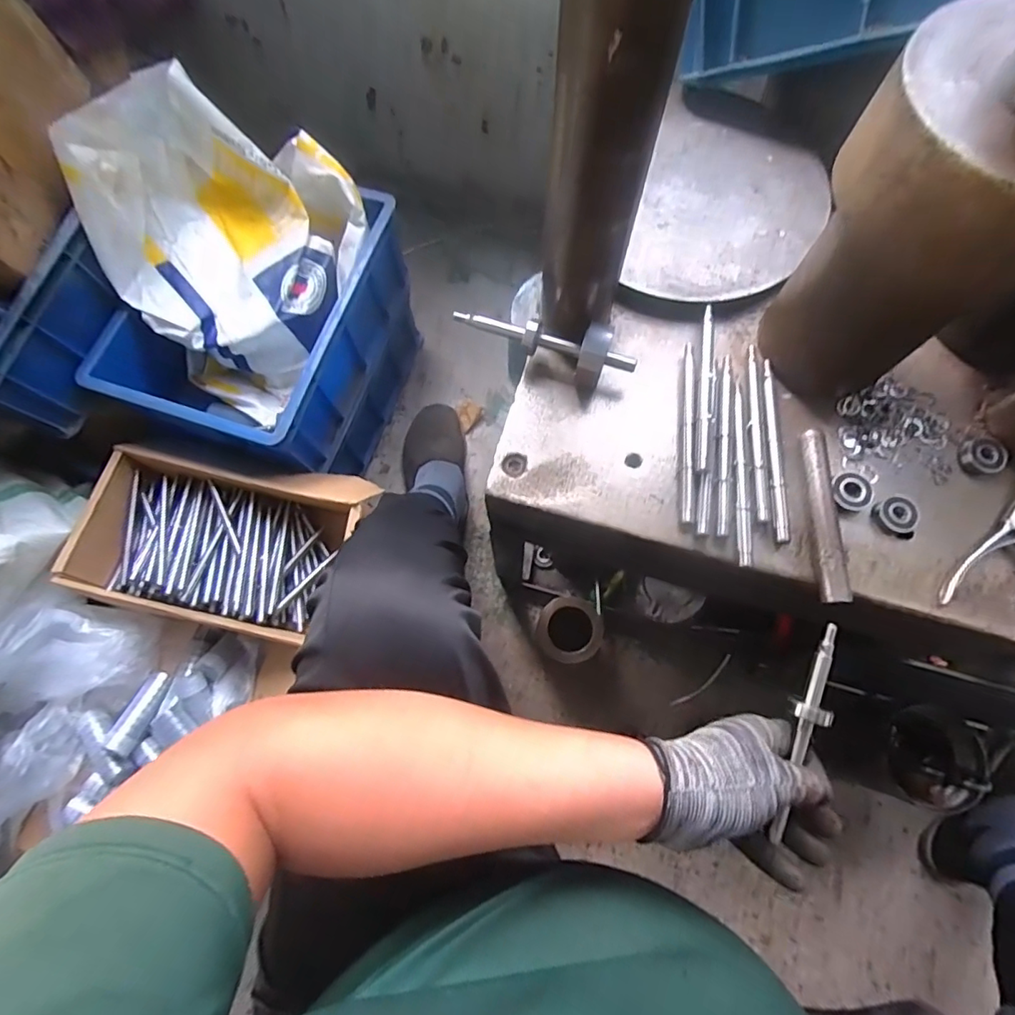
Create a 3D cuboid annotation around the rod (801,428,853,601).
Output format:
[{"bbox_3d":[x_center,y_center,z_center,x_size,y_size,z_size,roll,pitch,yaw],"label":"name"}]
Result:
[{"bbox_3d":[0.252,0.005,0.423,0.019,0.017,0.139,1,73,1],"label":"rod"}]

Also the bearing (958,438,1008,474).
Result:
[{"bbox_3d":[0.398,-0.043,0.440,0.032,0.013,0.030,-13,73,-3],"label":"bearing"}]

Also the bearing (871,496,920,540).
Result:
[{"bbox_3d":[0.317,0.008,0.427,0.036,0.011,0.029,43,78,12],"label":"bearing"}]

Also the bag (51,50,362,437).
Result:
[{"bbox_3d":[-0.365,-0.342,0.706,0.273,0.253,0.323,30,76,9],"label":"bag"}]

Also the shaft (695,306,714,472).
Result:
[{"bbox_3d":[0.171,-0.104,0.457,0.013,0.012,0.155,9,73,3],"label":"shaft"}]

